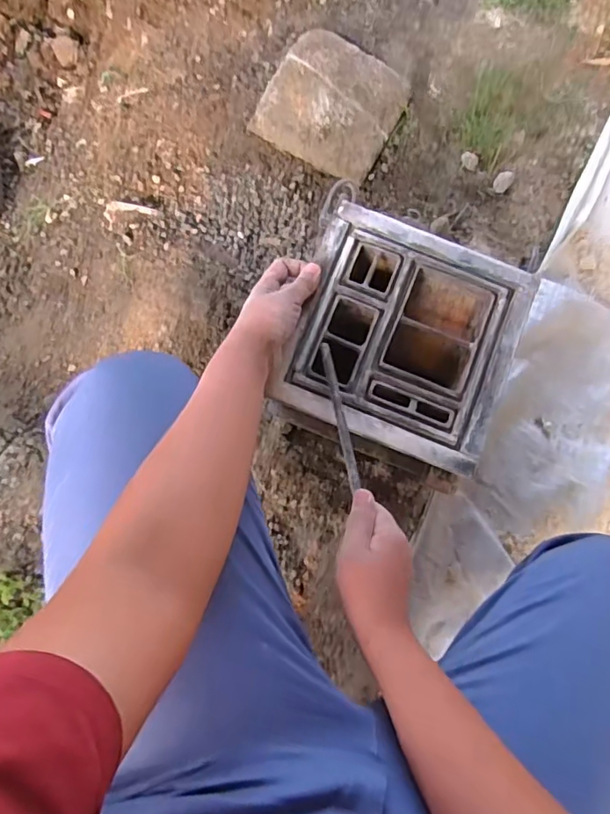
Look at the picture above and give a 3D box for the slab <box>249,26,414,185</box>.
[{"bbox_3d":[0.045,-0.467,0.838,0.197,0.057,0.203,30,75,3],"label":"slab"}]

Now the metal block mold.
[{"bbox_3d":[0.103,-0.065,0.631,0.235,0.113,0.249,22,79,4],"label":"metal block mold"}]

